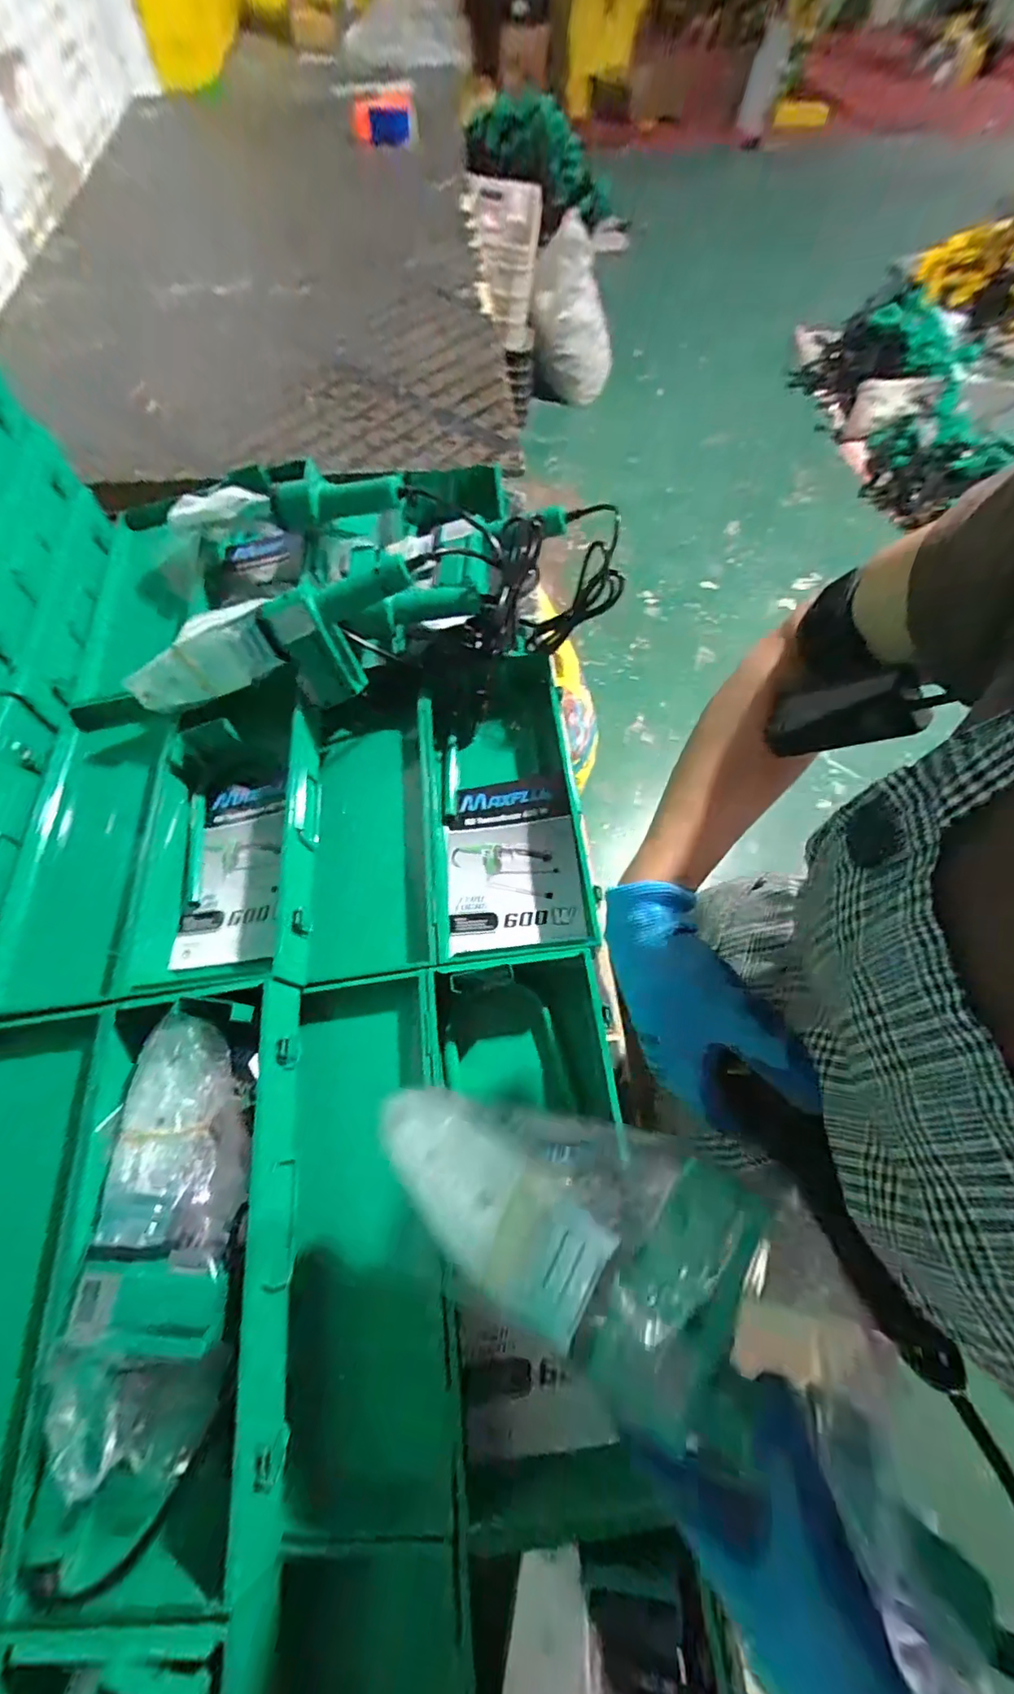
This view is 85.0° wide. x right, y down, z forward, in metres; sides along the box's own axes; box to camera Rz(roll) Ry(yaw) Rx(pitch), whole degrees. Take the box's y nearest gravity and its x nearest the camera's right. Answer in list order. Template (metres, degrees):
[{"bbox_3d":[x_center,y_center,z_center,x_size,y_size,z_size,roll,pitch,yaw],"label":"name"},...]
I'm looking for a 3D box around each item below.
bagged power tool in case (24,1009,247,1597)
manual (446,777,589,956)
[{"bbox_3d":[-0.254,0.309,0.419,0.116,0.066,0.341,-3,64,-3],"label":"bagged power tool in case"},{"bbox_3d":[0.005,0.013,0.597,0.138,0.010,0.188,-7,66,5],"label":"manual"}]

